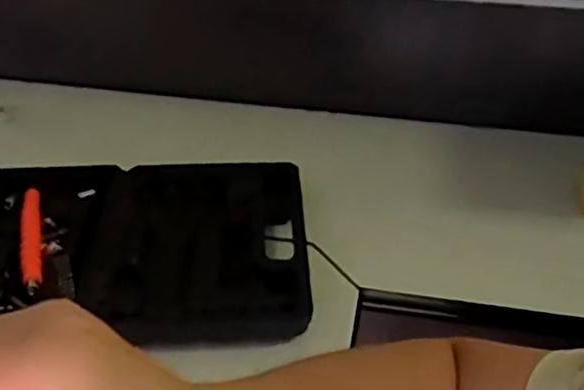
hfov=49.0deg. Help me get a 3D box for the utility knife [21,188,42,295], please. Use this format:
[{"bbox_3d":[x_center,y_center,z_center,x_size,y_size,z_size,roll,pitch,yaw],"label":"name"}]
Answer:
[{"bbox_3d":[-0.221,0.037,0.545,0.015,0.020,0.148,-11,38,-16],"label":"utility knife"}]

